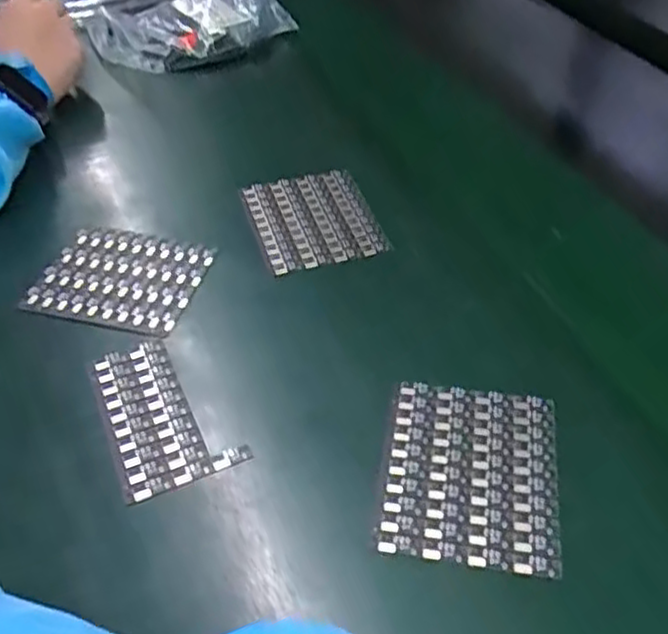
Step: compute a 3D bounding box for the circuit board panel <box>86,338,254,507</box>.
[{"bbox_3d":[-0.091,0.048,0.380,0.059,0.004,0.096,-17,47,-18],"label":"circuit board panel"}]

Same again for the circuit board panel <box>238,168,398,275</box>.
[{"bbox_3d":[-0.015,-0.068,0.503,0.083,0.008,0.095,-12,45,-13],"label":"circuit board panel"}]

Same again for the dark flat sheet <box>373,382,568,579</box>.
[{"bbox_3d":[0.066,0.073,0.350,0.082,0.004,0.096,7,44,7],"label":"dark flat sheet"}]

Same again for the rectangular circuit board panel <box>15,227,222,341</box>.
[{"bbox_3d":[-0.135,-0.025,0.462,0.101,0.009,0.080,13,45,13],"label":"rectangular circuit board panel"}]

